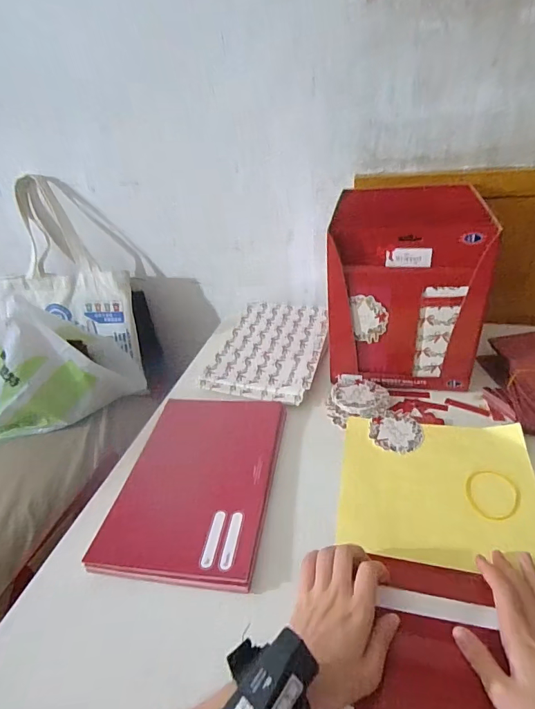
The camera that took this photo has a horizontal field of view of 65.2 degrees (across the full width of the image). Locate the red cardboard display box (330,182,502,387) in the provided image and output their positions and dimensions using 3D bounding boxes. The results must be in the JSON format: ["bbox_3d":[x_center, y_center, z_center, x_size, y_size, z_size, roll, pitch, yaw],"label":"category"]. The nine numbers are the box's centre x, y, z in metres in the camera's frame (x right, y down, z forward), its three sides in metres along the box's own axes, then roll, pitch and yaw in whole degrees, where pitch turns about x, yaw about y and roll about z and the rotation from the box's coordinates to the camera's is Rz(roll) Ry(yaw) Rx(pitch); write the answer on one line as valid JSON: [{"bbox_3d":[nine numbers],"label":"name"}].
[{"bbox_3d":[0.200,-0.099,0.616,0.202,0.262,0.142,3,33,15],"label":"red cardboard display box"}]

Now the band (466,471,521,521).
[{"bbox_3d":[0.250,0.155,0.465,0.054,0.005,0.065,16,38,31],"label":"band"}]

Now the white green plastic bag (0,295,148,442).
[{"bbox_3d":[-0.416,0.023,0.794,0.325,0.238,0.160,-28,37,-31],"label":"white green plastic bag"}]

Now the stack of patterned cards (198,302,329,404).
[{"bbox_3d":[0.011,-0.019,0.743,0.174,0.021,0.274,5,33,17],"label":"stack of patterned cards"}]

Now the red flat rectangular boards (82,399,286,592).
[{"bbox_3d":[-0.083,0.146,0.523,0.181,0.017,0.265,0,32,10],"label":"red flat rectangular boards"}]

